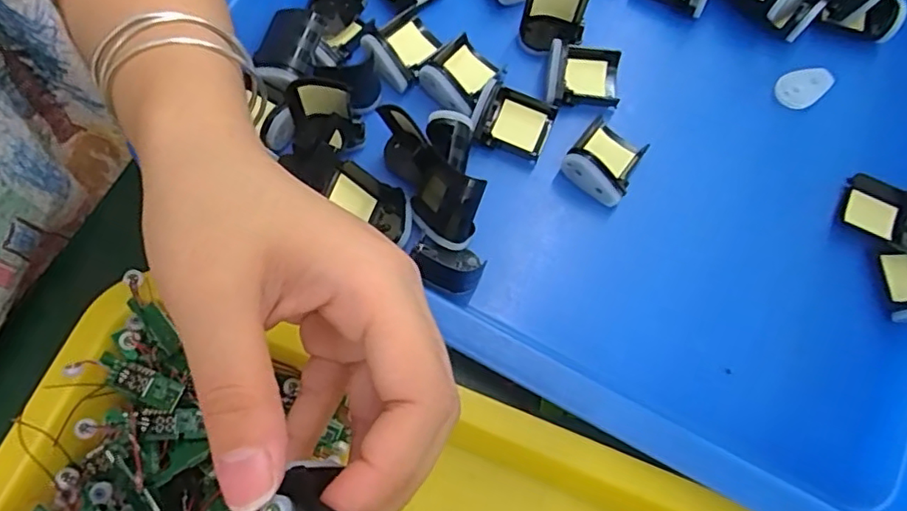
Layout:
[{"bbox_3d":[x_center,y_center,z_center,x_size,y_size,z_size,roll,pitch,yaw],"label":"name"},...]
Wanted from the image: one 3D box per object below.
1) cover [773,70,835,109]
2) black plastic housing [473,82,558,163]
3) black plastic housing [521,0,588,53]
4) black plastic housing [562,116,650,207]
[{"bbox_3d":[0.201,-0.096,0.332,0.032,0.006,0.020,-14,73,-7],"label":"cover"},{"bbox_3d":[0.033,-0.070,0.317,0.037,0.013,0.034,24,73,6],"label":"black plastic housing"},{"bbox_3d":[0.056,-0.132,0.323,0.034,0.037,0.023,15,72,3],"label":"black plastic housing"},{"bbox_3d":[0.082,-0.053,0.310,0.035,0.024,0.041,34,74,8],"label":"black plastic housing"}]

